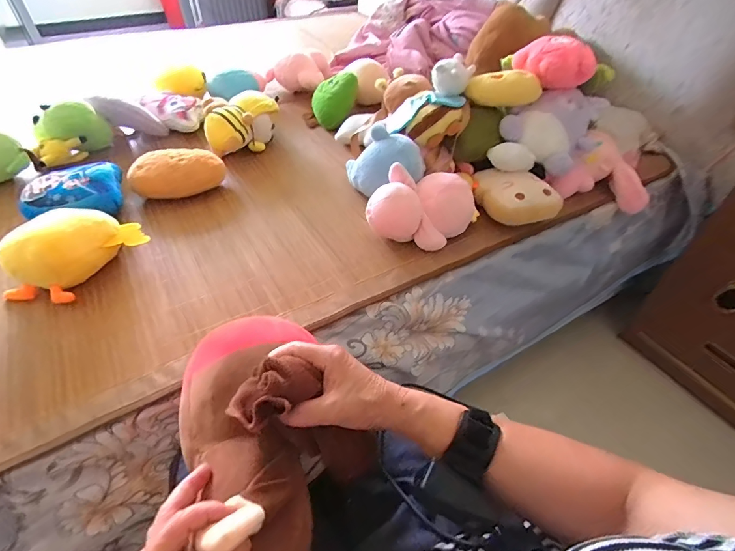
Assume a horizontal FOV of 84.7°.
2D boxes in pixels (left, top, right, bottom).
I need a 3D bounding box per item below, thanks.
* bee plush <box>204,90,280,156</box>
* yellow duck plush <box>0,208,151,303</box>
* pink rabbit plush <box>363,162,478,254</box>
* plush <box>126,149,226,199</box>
[{"bbox_3d":[-0.319,-0.388,1.048,0.098,0.121,0.192,25,49,20],"label":"bee plush"},{"bbox_3d":[-0.507,-0.038,0.692,0.228,0.104,0.129,-25,51,-25],"label":"yellow duck plush"},{"bbox_3d":[0.114,-0.130,0.817,0.218,0.108,0.127,11,46,8],"label":"pink rabbit plush"},{"bbox_3d":[-0.425,-0.232,0.911,0.192,0.067,0.114,-13,47,-15],"label":"plush"}]

